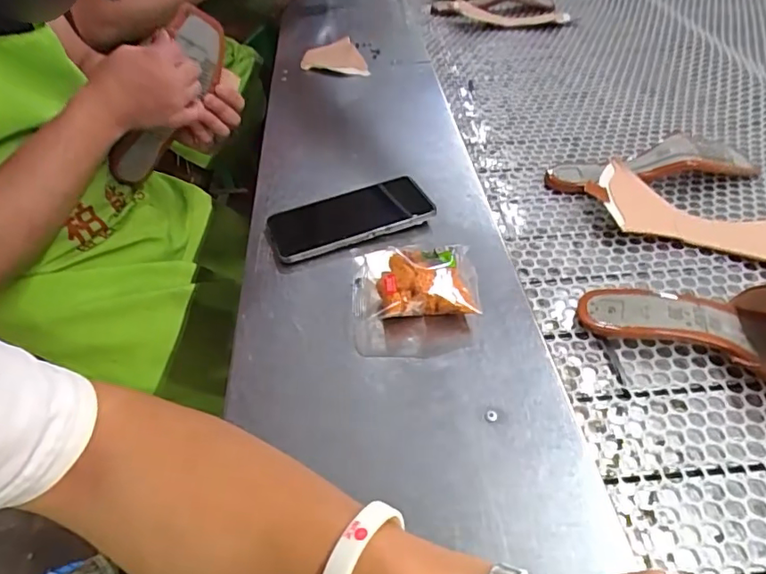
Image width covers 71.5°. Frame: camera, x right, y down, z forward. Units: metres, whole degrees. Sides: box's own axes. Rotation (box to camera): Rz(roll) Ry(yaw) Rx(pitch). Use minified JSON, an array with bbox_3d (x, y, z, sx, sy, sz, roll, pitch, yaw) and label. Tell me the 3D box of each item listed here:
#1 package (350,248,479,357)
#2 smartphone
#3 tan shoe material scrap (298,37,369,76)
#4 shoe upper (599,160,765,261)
[{"bbox_3d":[0.026,0.000,0.447,0.102,0.033,0.117,-3,44,2],"label":"package"},{"bbox_3d":[-0.033,-0.069,0.533,0.158,0.015,0.079,-17,45,-13],"label":"smartphone"},{"bbox_3d":[-0.067,-0.350,0.822,0.111,0.041,0.062,20,51,20],"label":"tan shoe material scrap"},{"bbox_3d":[0.328,-0.072,0.527,0.210,0.039,0.082,11,46,16],"label":"shoe upper"}]

